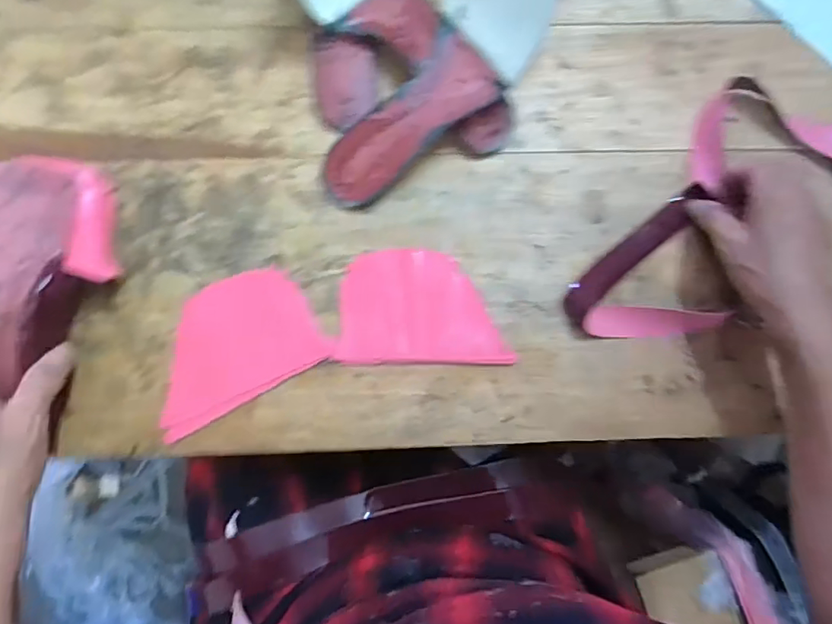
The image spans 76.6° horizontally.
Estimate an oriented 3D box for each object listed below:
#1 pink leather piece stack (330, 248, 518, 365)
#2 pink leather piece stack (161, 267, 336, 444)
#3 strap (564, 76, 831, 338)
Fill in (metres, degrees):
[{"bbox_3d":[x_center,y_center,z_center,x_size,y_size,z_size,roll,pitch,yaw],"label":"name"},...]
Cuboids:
[{"bbox_3d":[0.006,-0.005,0.420,0.130,0.006,0.090,-1,80,-1],"label":"pink leather piece stack"},{"bbox_3d":[-0.146,0.024,0.411,0.133,0.006,0.095,-29,82,-5],"label":"pink leather piece stack"},{"bbox_3d":[0.285,-0.089,0.444,0.354,0.044,0.189,-23,81,-9],"label":"strap"}]

